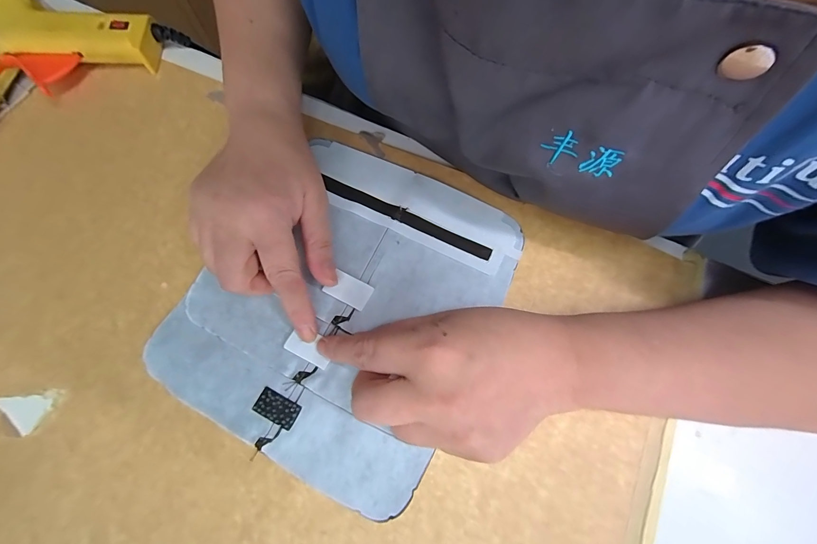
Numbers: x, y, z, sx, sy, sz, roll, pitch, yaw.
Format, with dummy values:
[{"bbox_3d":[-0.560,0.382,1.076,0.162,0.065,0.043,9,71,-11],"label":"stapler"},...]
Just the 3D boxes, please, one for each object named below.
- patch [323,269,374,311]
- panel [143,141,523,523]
[{"bbox_3d":[-0.041,0.012,0.240,0.031,0.004,0.018,27,74,9],"label":"patch"},{"bbox_3d":[-0.044,0.016,0.243,0.189,0.007,0.216,27,74,9],"label":"panel"}]

